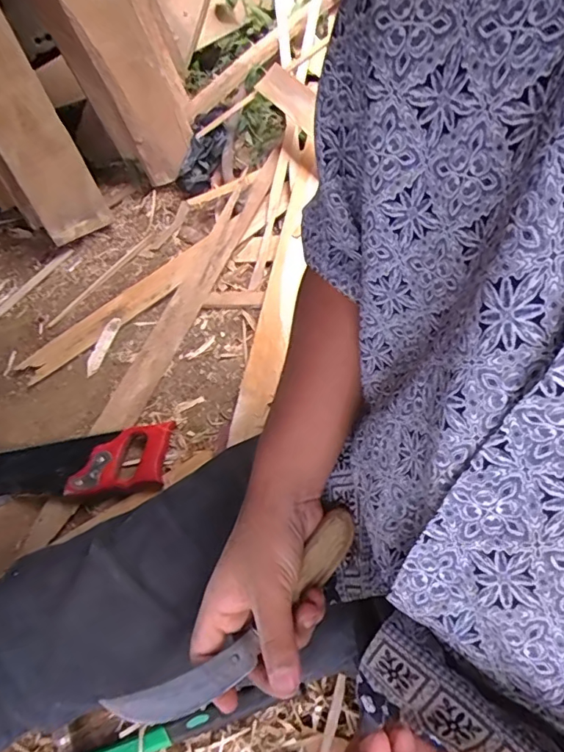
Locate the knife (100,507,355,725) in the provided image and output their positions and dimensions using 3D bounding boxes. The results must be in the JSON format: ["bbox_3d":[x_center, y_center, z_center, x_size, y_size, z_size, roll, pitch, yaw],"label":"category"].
[{"bbox_3d":[-0.026,0.174,0.344,0.207,0.017,0.040,-41,59,-8],"label":"knife"}]

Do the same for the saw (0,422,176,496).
[{"bbox_3d":[-0.374,0.137,0.690,0.455,0.020,0.086,-11,56,10],"label":"saw"}]

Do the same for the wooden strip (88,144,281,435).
[{"bbox_3d":[-0.133,-0.164,0.807,0.057,0.013,0.584,19,68,18],"label":"wooden strip"}]

